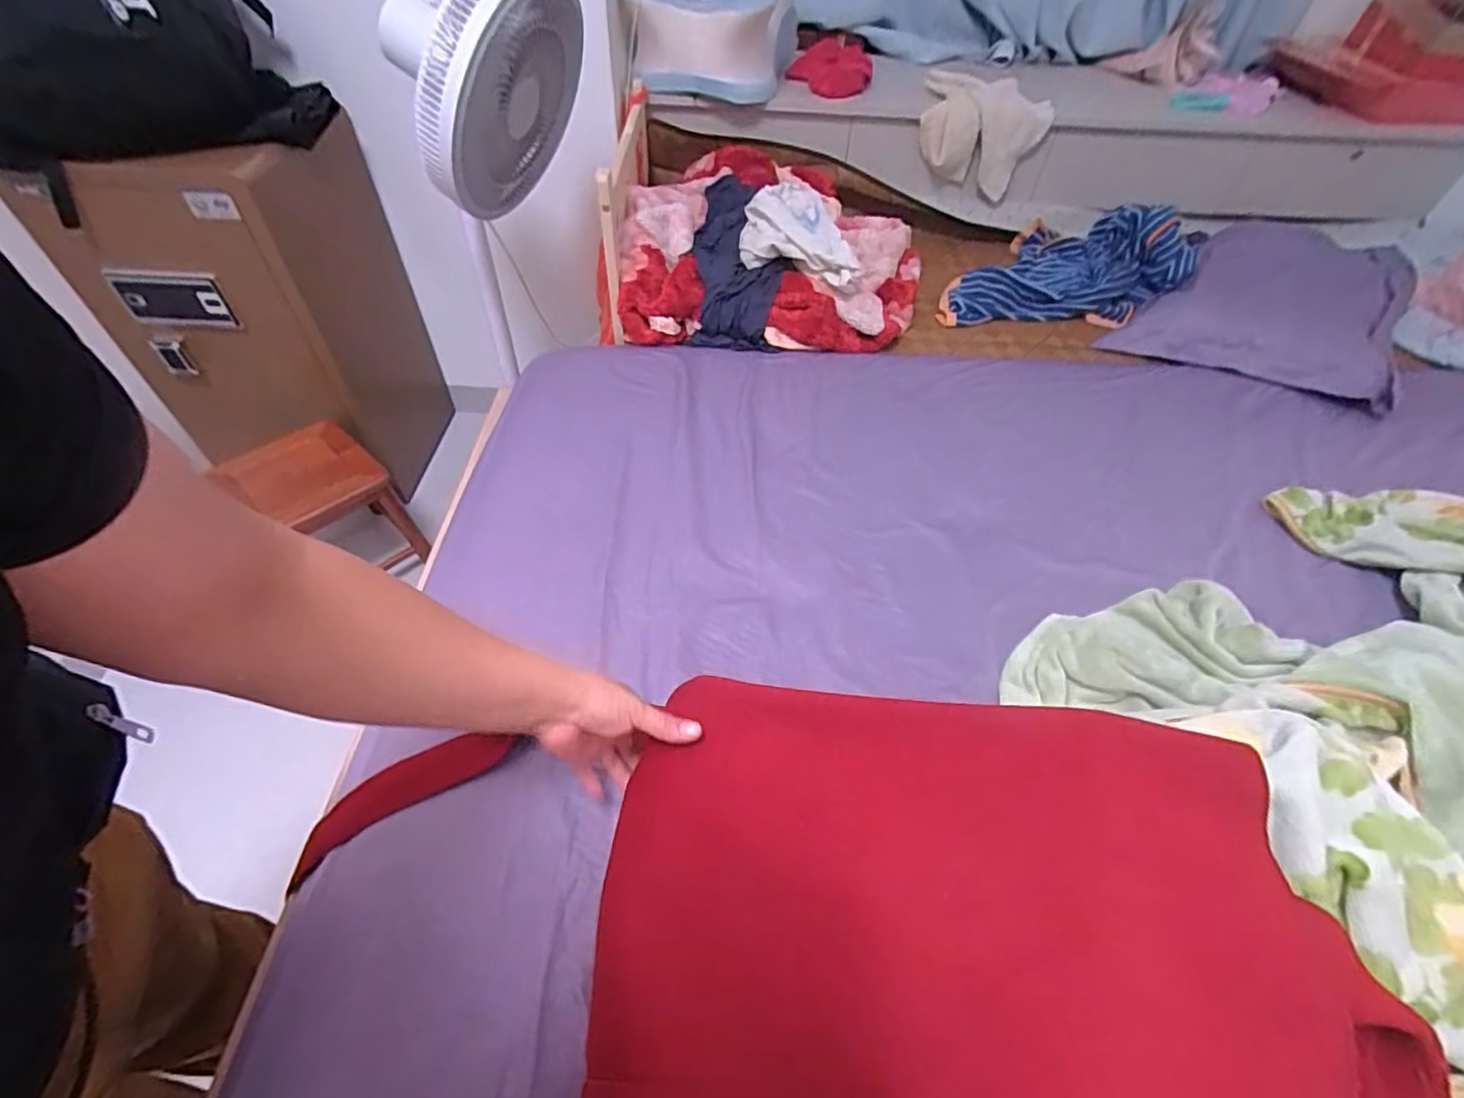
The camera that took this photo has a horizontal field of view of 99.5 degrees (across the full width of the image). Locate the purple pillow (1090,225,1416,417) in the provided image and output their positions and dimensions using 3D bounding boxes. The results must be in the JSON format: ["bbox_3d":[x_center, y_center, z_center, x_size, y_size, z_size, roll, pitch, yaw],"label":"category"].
[{"bbox_3d":[0.933,-0.437,1.069,0.357,0.094,0.471,32,58,23],"label":"purple pillow"}]

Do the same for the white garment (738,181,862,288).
[{"bbox_3d":[0.104,-0.524,1.032,0.187,0.098,0.204,-4,50,-7],"label":"white garment"}]

